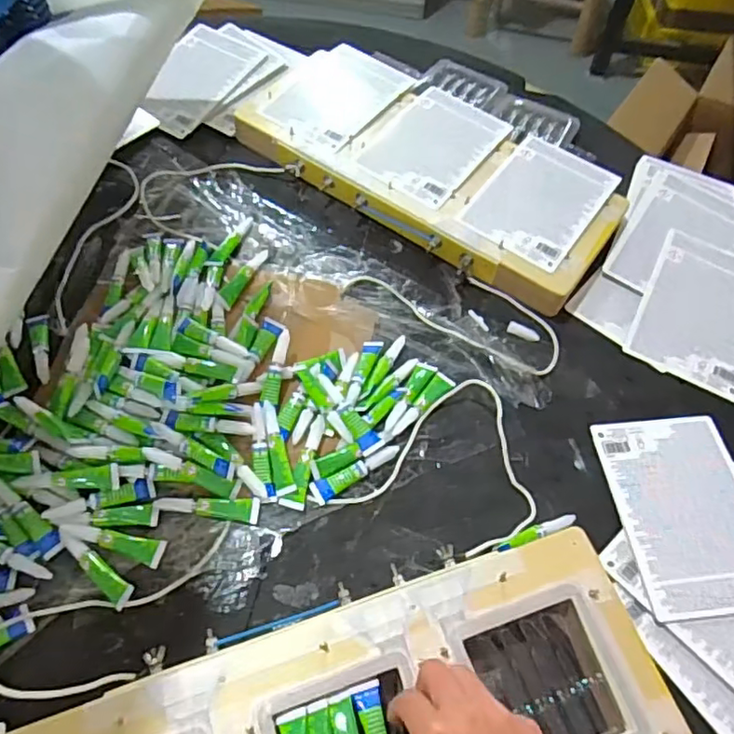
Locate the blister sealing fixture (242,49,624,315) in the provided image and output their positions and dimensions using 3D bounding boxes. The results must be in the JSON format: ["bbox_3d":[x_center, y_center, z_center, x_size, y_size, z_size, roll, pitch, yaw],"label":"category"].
[{"bbox_3d":[0.071,-0.229,0.690,0.418,0.045,0.197,32,62,15],"label":"blister sealing fixture"}]

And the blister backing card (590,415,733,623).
[{"bbox_3d":[0.270,0.120,0.513,0.114,0.006,0.167,-4,56,-3],"label":"blister backing card"}]

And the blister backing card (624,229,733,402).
[{"bbox_3d":[0.343,-0.060,0.623,0.114,0.007,0.174,26,67,10],"label":"blister backing card"}]

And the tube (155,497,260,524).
[{"bbox_3d":[-0.128,0.113,0.490,0.080,0.007,0.018,4,59,-1],"label":"tube"}]

